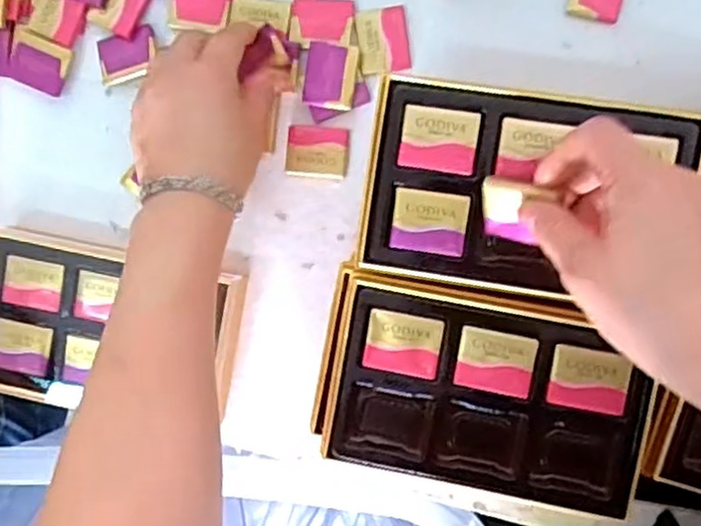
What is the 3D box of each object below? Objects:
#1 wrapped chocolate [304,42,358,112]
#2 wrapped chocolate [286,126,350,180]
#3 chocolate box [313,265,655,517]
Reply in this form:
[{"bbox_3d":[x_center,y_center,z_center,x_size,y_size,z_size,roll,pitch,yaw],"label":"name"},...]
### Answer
[{"bbox_3d":[-0.013,-0.119,0.466,0.032,0.007,0.041,8,95,6],"label":"wrapped chocolate"},{"bbox_3d":[-0.022,-0.071,0.476,0.041,0.005,0.033,6,94,6],"label":"wrapped chocolate"},{"bbox_3d":[0.069,0.068,0.387,0.166,0.016,0.106,10,95,6],"label":"chocolate box"}]

